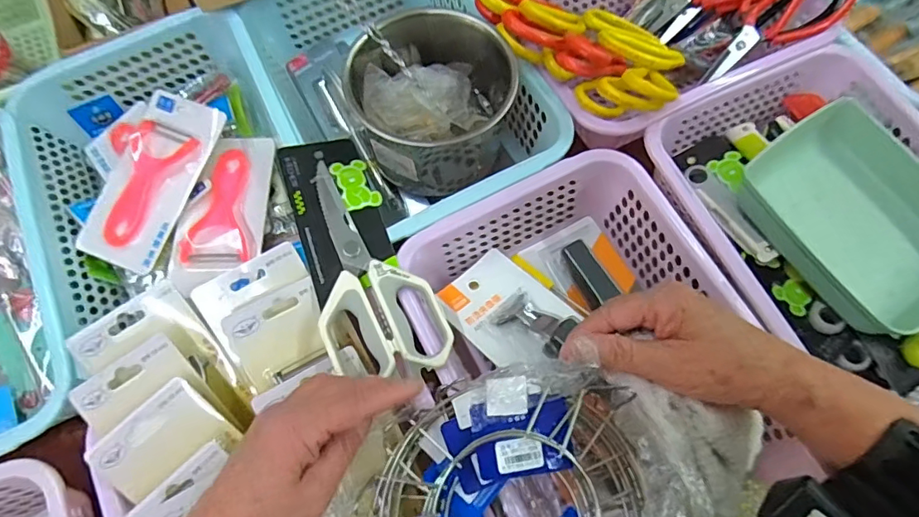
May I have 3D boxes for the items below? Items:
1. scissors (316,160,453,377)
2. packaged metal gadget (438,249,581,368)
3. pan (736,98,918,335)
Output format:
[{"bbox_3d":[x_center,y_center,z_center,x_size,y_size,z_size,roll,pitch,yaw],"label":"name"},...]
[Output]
[{"bbox_3d":[-0.082,0.003,0.420,0.090,0.022,0.200,-23,71,-7],"label":"scissors"},{"bbox_3d":[0.044,0.042,0.451,0.089,0.030,0.119,-40,55,-23],"label":"packaged metal gadget"},{"bbox_3d":[0.398,0.019,0.415,0.154,0.057,0.347,-38,74,-12],"label":"pan"}]

